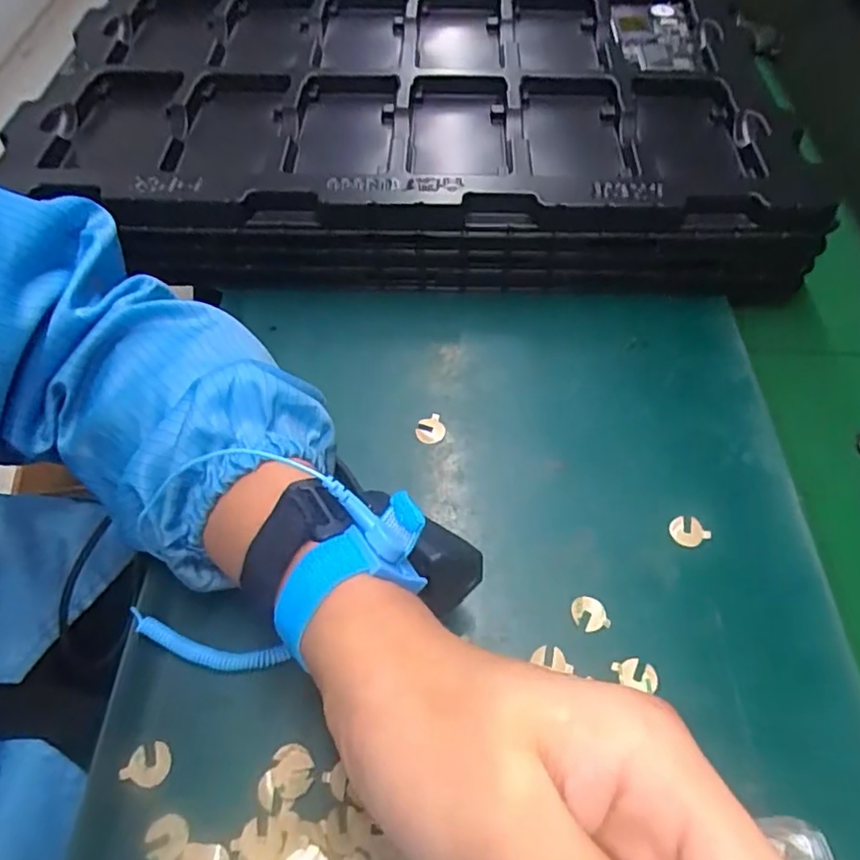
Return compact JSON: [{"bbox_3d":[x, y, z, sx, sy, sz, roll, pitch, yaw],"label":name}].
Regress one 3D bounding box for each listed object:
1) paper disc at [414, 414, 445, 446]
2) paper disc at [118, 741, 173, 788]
[{"bbox_3d":[0.000,-0.001,0.381,0.018,0.004,0.020,-16,60,-12],"label":"paper disc"},{"bbox_3d":[-0.126,0.151,0.276,0.018,0.004,0.019,5,58,-8],"label":"paper disc"}]

